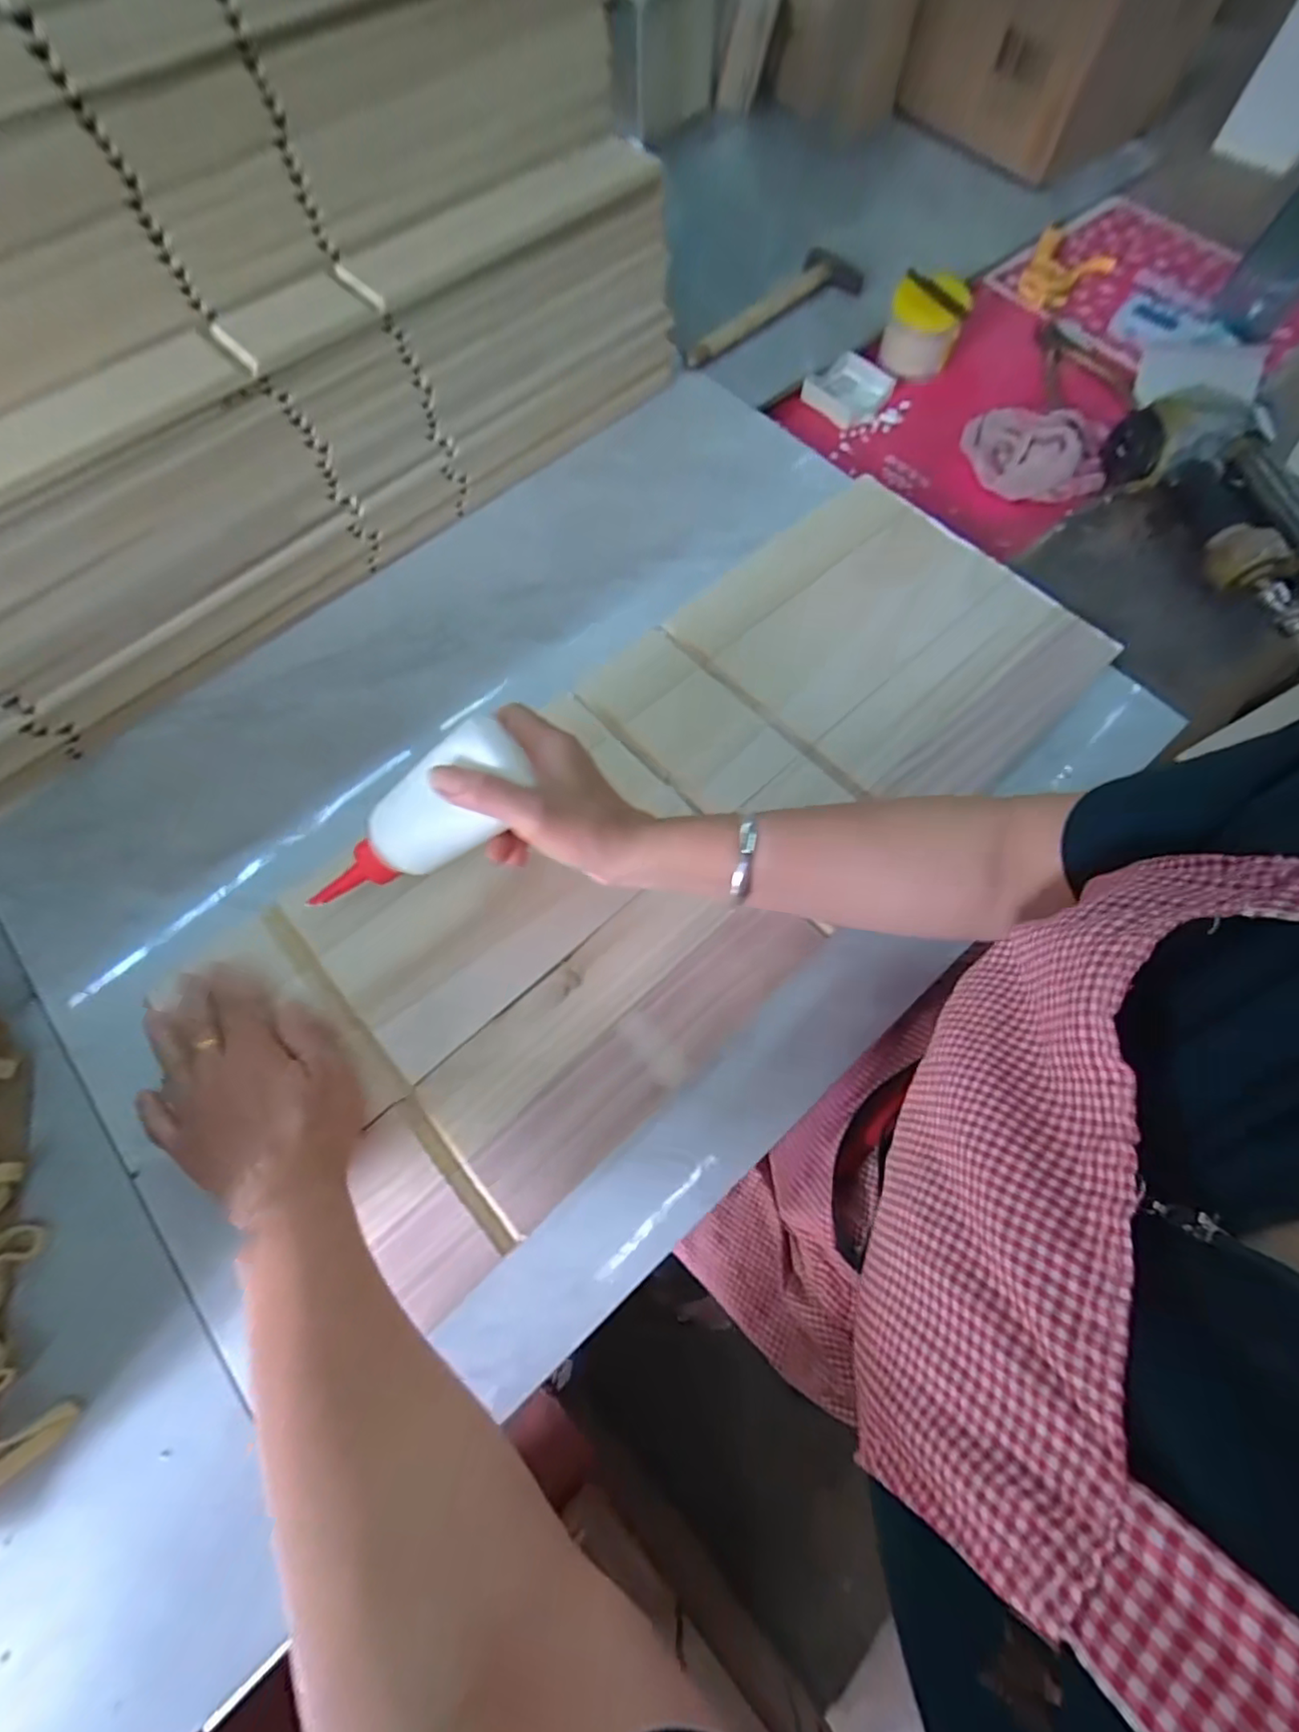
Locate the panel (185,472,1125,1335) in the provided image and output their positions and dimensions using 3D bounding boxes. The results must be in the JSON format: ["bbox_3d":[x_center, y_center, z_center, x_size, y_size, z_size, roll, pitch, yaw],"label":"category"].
[{"bbox_3d":[0.044,-0.053,0.469,0.311,0.017,0.697,40,74,13],"label":"panel"}]

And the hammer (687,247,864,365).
[{"bbox_3d":[0.144,-0.608,0.673,0.071,0.026,0.250,38,73,13],"label":"hammer"}]

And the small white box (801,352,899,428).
[{"bbox_3d":[0.217,-0.523,0.665,0.078,0.028,0.074,37,73,12],"label":"small white box"}]

